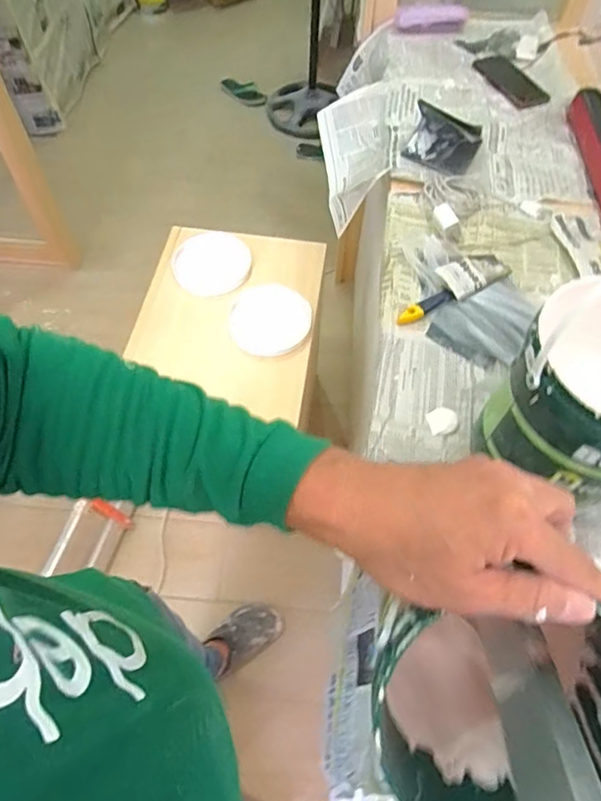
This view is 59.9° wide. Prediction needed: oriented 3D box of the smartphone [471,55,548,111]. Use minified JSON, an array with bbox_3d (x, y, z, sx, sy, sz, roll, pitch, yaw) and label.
[{"bbox_3d":[0.426,-0.650,1.061,0.094,0.007,0.189,-17,62,-11],"label":"smartphone"}]

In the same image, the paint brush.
[{"bbox_3d":[0.215,-0.160,0.743,0.189,0.028,0.060,-31,65,-18],"label":"paint brush"}]

